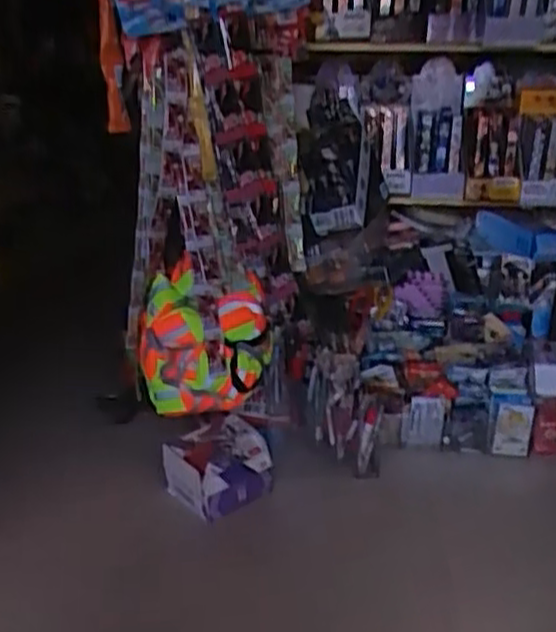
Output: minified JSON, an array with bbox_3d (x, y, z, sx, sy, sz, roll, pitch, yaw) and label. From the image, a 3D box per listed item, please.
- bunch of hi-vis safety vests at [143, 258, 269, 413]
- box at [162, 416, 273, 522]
[{"bbox_3d":[-0.125,0.048,1.267,0.219,0.218,0.116,-3,23,-7],"label":"bunch of hi-vis safety vests"},{"bbox_3d":[-0.101,0.264,1.295,0.169,0.106,0.132,-18,28,-36],"label":"box"}]

